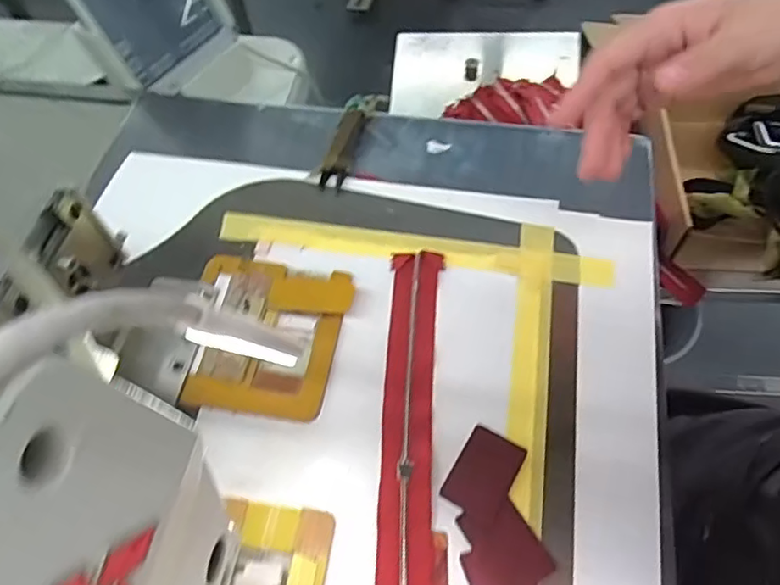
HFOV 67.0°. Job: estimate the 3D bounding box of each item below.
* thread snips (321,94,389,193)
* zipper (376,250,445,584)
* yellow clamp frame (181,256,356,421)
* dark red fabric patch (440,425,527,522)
[{"bbox_3d":[-0.036,-0.135,0.508,0.030,0.011,0.110,17,62,13],"label":"thread snips"},{"bbox_3d":[0.012,0.097,0.361,0.035,0.008,0.288,2,59,5],"label":"zipper"},{"bbox_3d":[-0.088,0.028,0.405,0.108,0.010,0.112,8,60,8],"label":"yellow clamp frame"},{"bbox_3d":[0.057,0.108,0.354,0.034,0.004,0.050,26,64,18],"label":"dark red fabric patch"}]

